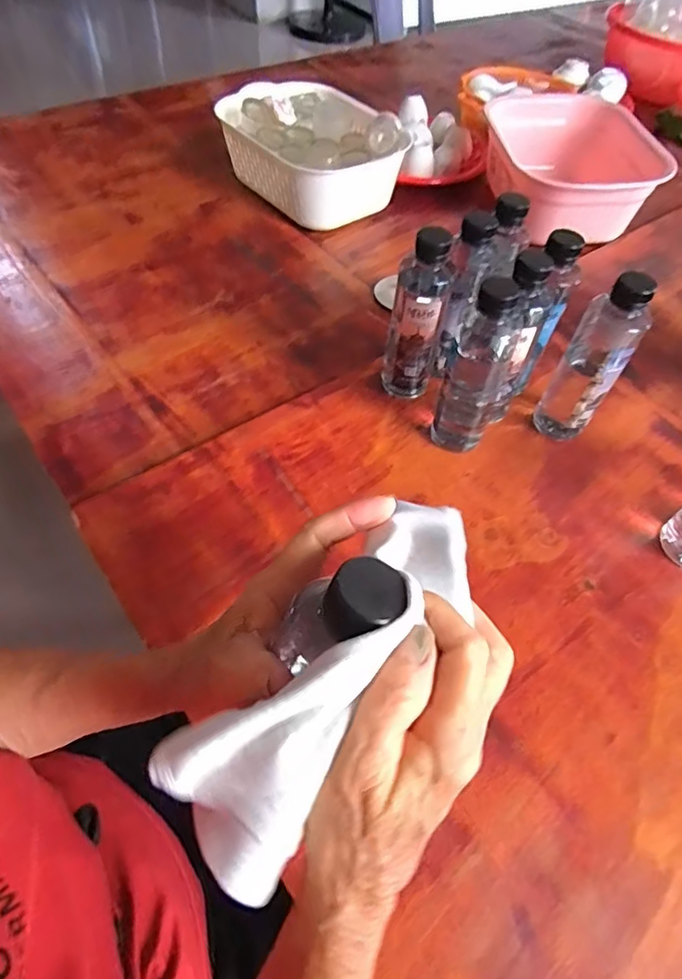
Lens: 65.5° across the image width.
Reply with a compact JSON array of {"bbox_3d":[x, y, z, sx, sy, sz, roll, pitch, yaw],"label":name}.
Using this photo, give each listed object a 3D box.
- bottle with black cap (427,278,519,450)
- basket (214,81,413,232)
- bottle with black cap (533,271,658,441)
[{"bbox_3d":[0.128,-0.111,0.499,0.052,0.177,0.049,22,56,13],"label":"bottle with black cap"},{"bbox_3d":[-0.037,-0.520,0.825,0.212,0.108,0.276,-34,62,-24],"label":"basket"},{"bbox_3d":[0.242,-0.121,0.513,0.052,0.177,0.043,26,57,15],"label":"bottle with black cap"}]

